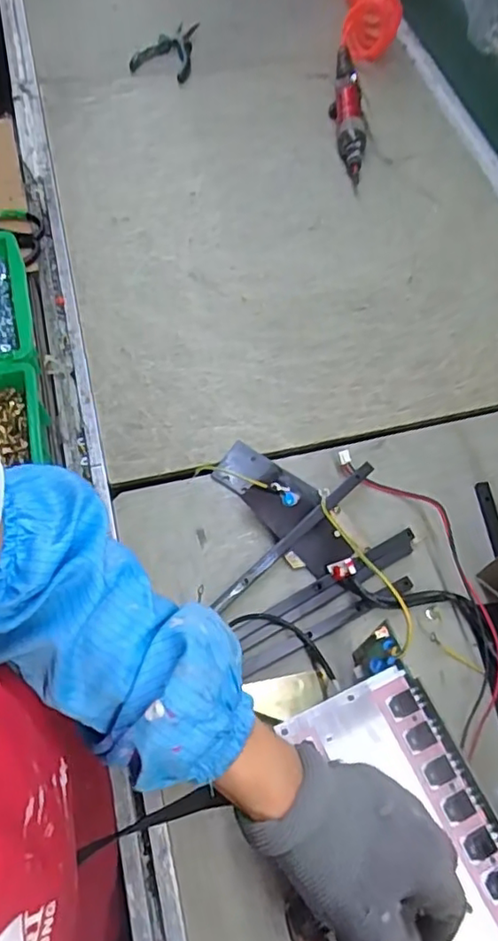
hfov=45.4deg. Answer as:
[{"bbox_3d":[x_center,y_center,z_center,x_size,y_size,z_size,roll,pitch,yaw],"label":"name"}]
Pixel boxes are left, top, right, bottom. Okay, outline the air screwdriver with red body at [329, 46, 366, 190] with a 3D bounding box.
[{"bbox_3d":[0.146,-0.531,0.880,0.046,0.043,0.277,2,63,-2],"label":"air screwdriver with red body"}]

